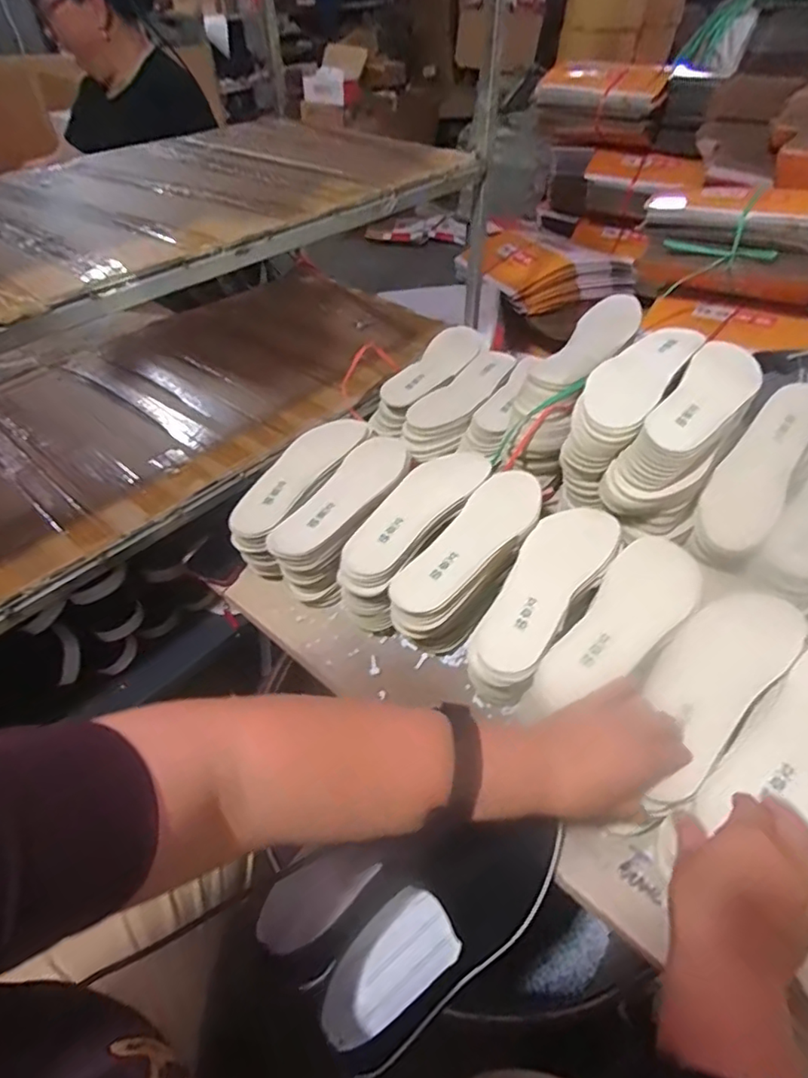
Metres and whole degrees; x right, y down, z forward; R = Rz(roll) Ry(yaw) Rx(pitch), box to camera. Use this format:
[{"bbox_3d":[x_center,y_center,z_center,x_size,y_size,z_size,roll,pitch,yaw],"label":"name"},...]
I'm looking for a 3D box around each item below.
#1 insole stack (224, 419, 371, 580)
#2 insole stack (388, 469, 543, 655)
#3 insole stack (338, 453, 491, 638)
[{"bbox_3d":[-0.137,-0.058,0.783,0.086,0.111,0.251,23,51,21],"label":"insole stack"},{"bbox_3d":[0.087,0.024,0.671,0.096,0.104,0.256,28,68,25],"label":"insole stack"},{"bbox_3d":[0.015,-0.010,0.708,0.085,0.109,0.261,26,65,23],"label":"insole stack"}]

